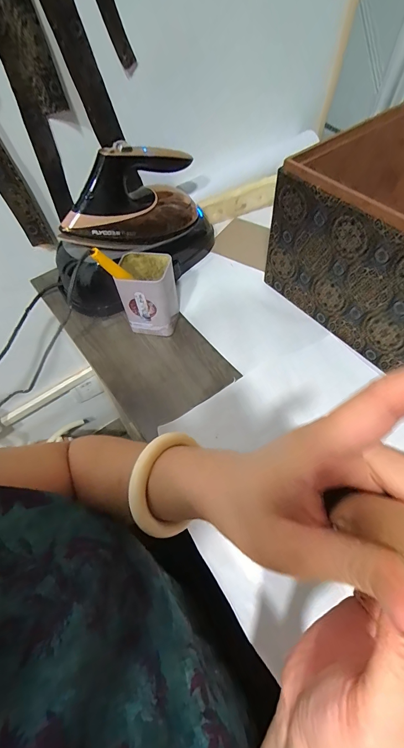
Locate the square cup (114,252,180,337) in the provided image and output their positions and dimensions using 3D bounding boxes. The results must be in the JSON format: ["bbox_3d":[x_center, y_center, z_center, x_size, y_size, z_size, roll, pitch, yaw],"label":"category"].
[{"bbox_3d":[-0.077,-0.119,0.523,0.076,0.112,0.065,-4,58,2],"label":"square cup"}]

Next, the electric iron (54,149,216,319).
[{"bbox_3d":[-0.101,-0.234,0.547,0.291,0.198,0.101,-34,62,-16],"label":"electric iron"}]

